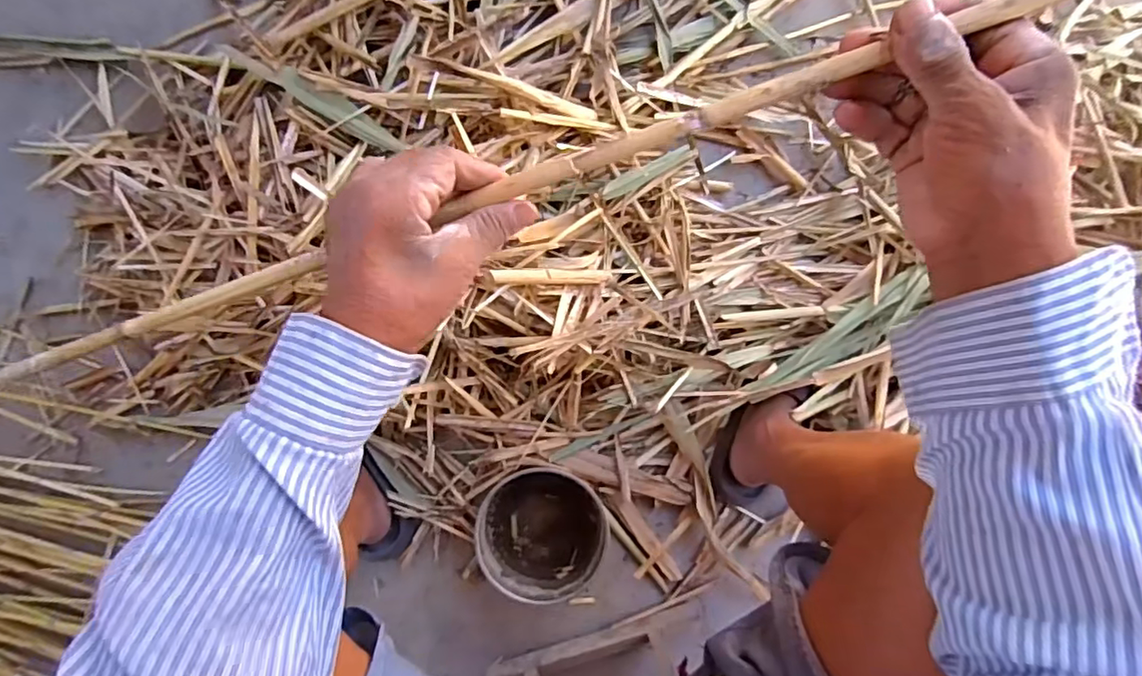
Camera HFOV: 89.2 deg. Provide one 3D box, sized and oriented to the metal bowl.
[{"bbox_3d":[-0.034,0.248,0.745,0.168,0.060,0.157,11,88,-1],"label":"metal bowl"}]

